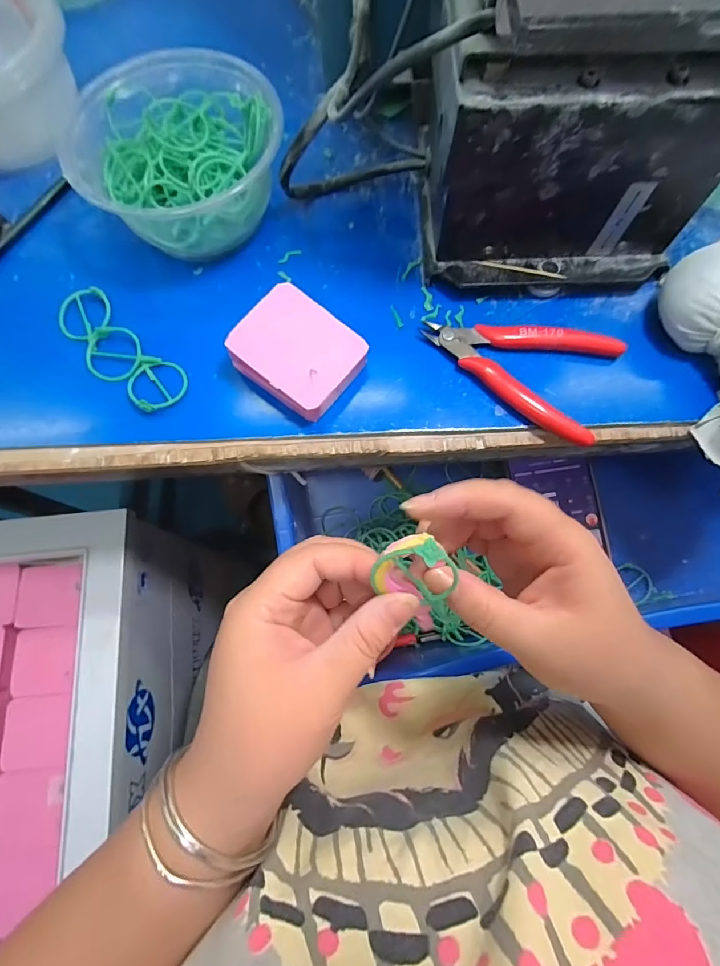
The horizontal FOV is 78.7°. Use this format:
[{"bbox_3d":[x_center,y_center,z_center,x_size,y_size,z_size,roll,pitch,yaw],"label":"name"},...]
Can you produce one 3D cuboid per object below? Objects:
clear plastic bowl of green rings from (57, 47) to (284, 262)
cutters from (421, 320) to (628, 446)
[{"bbox_3d":[-0.120,-0.219,0.295,0.116,0.050,0.118,0,74,1],"label":"clear plastic bowl of green rings"},{"bbox_3d":[0.098,-0.078,0.278,0.116,0.012,0.073,25,76,8],"label":"cutters"}]

